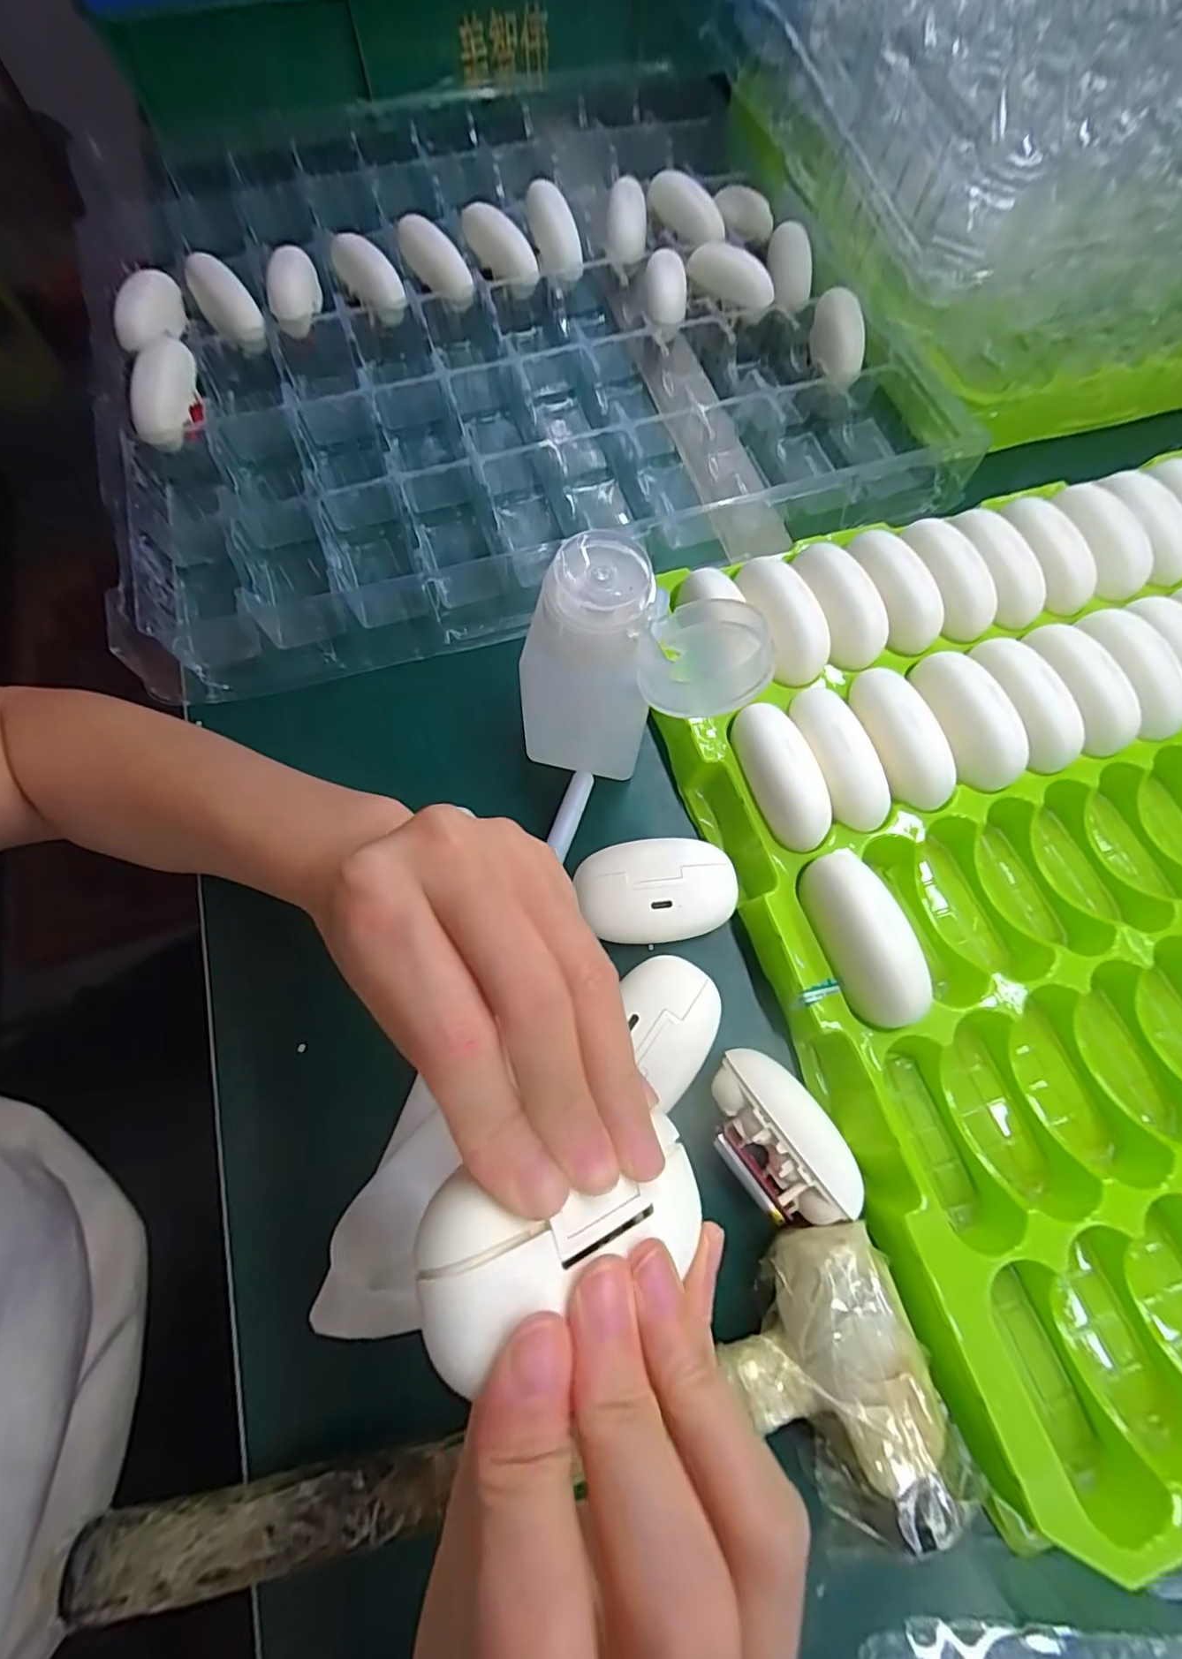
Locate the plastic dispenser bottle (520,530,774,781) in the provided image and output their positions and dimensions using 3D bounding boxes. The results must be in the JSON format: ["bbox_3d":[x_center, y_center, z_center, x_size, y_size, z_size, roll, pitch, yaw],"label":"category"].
[{"bbox_3d":[0.016,-0.052,0.234,0.086,0.103,0.052,31,72,10],"label":"plastic dispenser bottle"}]

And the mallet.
[{"bbox_3d":[-0.026,0.189,0.187,0.267,0.034,0.073,-7,70,-4],"label":"mallet"}]

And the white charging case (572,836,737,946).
[{"bbox_3d":[0.028,0.027,0.255,0.063,0.027,0.042,-7,70,-4],"label":"white charging case"}]

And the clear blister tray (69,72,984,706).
[{"bbox_3d":[-0.064,-0.321,0.373,0.450,0.051,0.452,-18,71,-7],"label":"clear blister tray"}]

